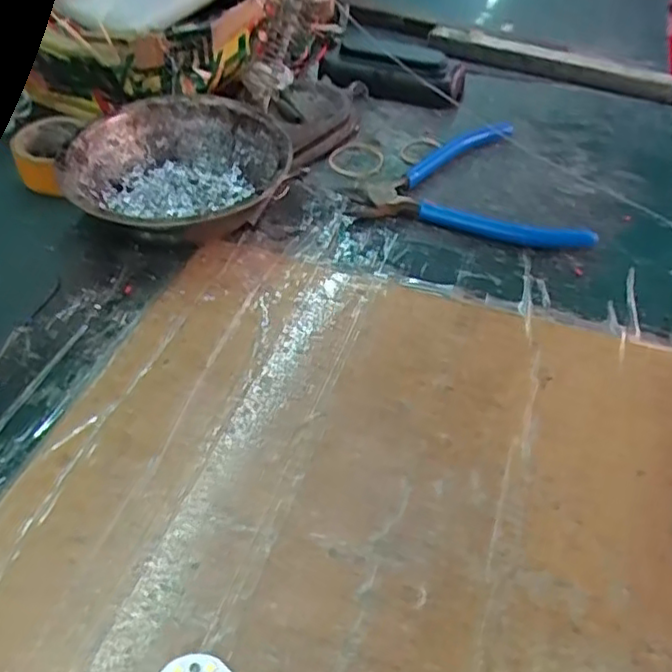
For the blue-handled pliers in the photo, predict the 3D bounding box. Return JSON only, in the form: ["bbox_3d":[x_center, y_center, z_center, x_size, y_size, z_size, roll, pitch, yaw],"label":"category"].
[{"bbox_3d":[0.095,-0.103,0.420,0.134,0.016,0.114,12,47,9],"label":"blue-handled pliers"}]

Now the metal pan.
[{"bbox_3d":[-0.091,-0.090,0.379,0.121,0.042,0.120,1,46,-1],"label":"metal pan"}]

